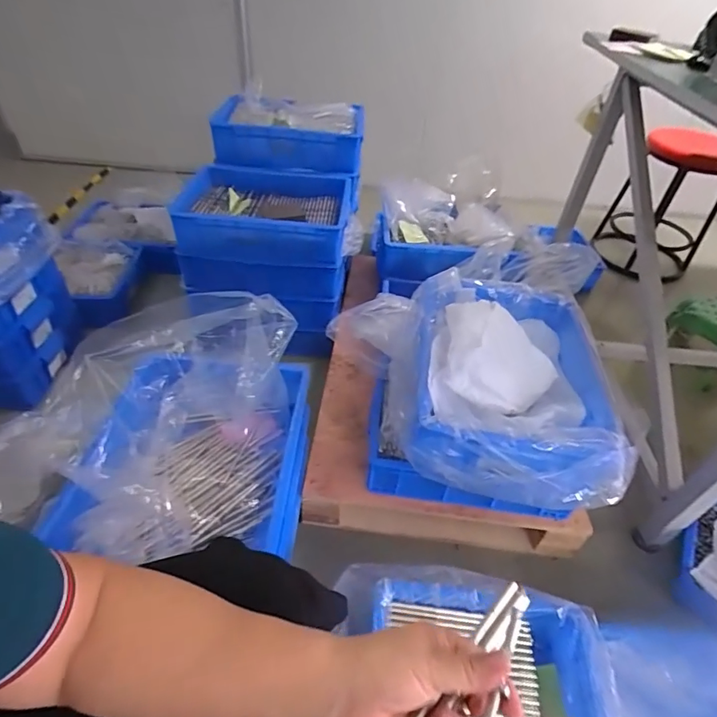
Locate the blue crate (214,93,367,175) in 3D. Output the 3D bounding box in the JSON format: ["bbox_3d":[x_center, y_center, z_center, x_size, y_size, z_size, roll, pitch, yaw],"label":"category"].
[{"bbox_3d":[-0.182,-0.635,1.286,0.411,0.133,0.226,10,43,5],"label":"blue crate"}]

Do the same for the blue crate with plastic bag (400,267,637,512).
[{"bbox_3d":[0.252,0.020,0.795,0.329,0.169,0.424,8,43,3],"label":"blue crate with plastic bag"}]

